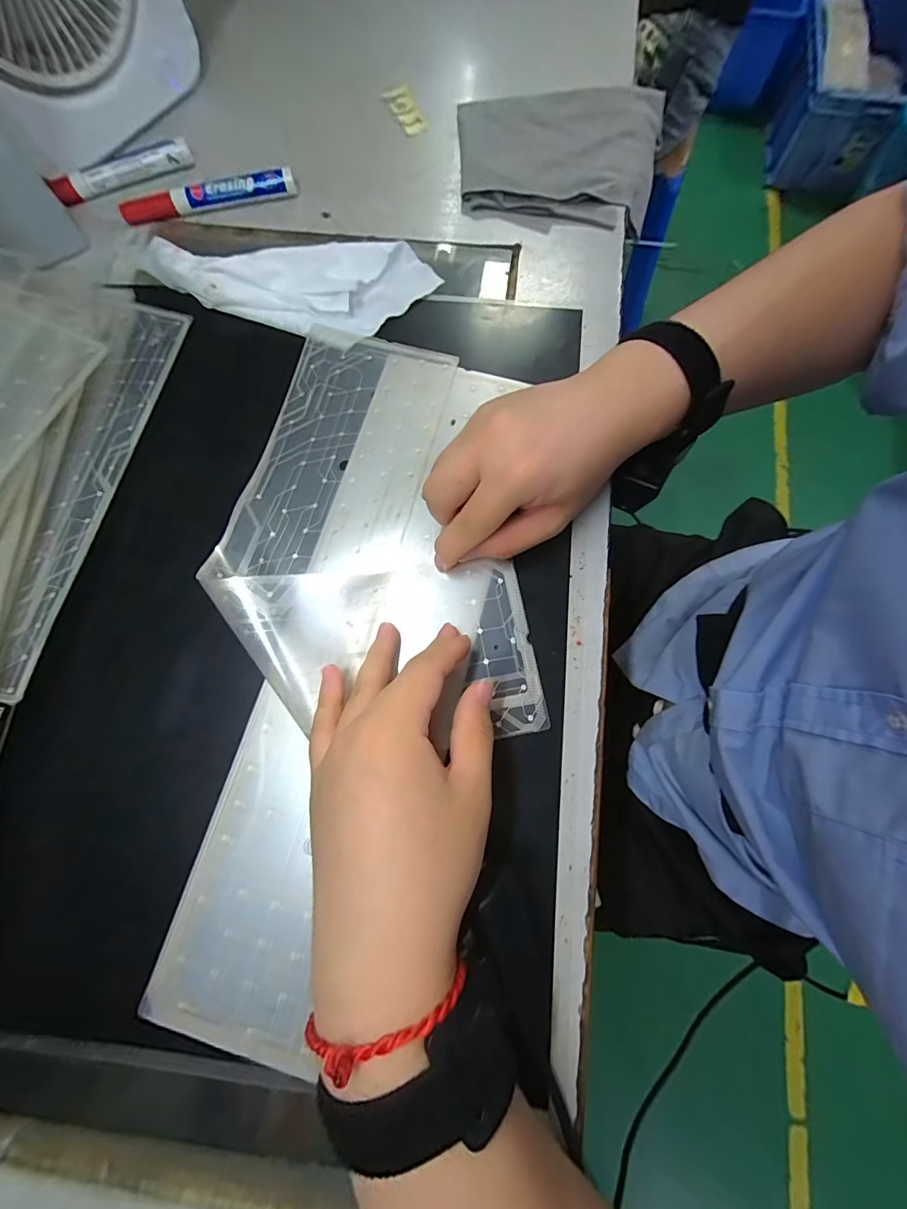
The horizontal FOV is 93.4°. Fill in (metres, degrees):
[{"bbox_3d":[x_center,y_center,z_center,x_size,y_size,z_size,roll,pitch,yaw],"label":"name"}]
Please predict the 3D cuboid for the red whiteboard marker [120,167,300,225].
[{"bbox_3d":[-0.198,-0.329,0.344,0.139,0.018,0.016,-8,76,-1],"label":"red whiteboard marker"}]

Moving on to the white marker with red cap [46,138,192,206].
[{"bbox_3d":[-0.271,-0.355,0.351,0.113,0.015,0.015,-21,76,-5],"label":"white marker with red cap"}]

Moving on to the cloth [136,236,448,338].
[{"bbox_3d":[-0.124,-0.243,0.316,0.211,0.021,0.078,4,76,2],"label":"cloth"}]

